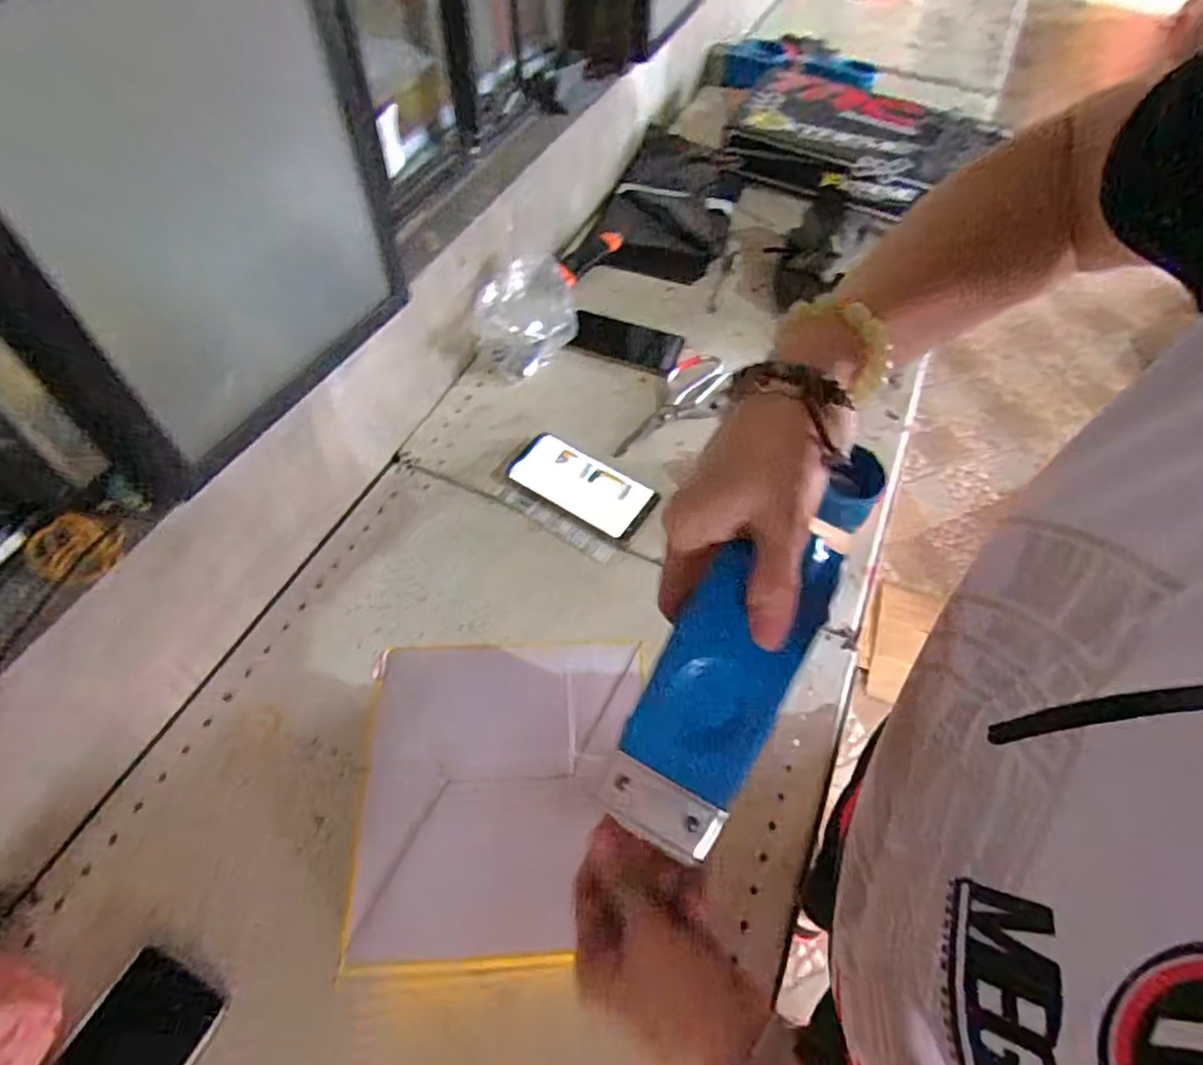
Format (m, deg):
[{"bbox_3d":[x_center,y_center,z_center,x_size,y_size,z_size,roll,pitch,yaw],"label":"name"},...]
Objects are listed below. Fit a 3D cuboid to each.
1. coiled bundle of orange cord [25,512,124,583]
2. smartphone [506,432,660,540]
[{"bbox_3d":[-0.369,0.010,0.461,0.050,0.026,0.042,14,56,8],"label":"coiled bundle of orange cord"},{"bbox_3d":[-0.022,-0.052,0.720,0.157,0.013,0.073,29,59,15],"label":"smartphone"}]

